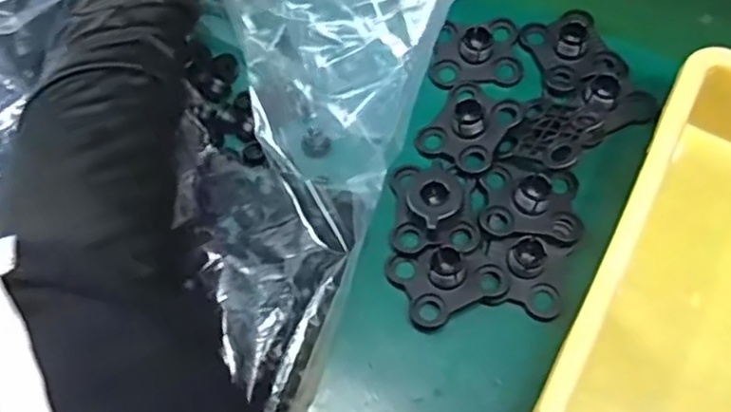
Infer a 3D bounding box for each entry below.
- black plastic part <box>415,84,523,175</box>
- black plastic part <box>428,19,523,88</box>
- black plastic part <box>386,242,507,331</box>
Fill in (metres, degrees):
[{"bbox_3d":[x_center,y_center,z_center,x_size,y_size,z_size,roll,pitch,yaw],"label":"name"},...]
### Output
[{"bbox_3d":[0.066,-0.053,0.423,0.047,0.024,0.059,31,70,14],"label":"black plastic part"},{"bbox_3d":[0.074,-0.105,0.450,0.061,0.013,0.046,-4,66,0],"label":"black plastic part"},{"bbox_3d":[0.047,0.040,0.390,0.058,0.019,0.046,-23,67,-9],"label":"black plastic part"}]

